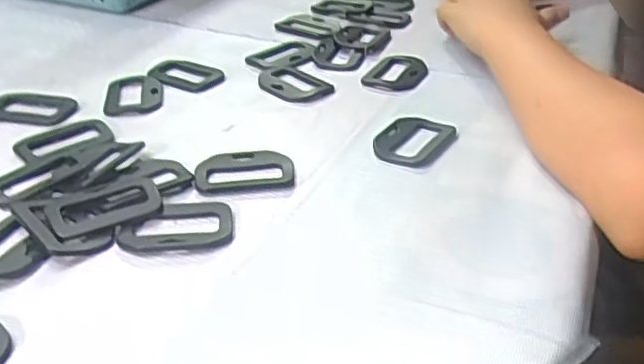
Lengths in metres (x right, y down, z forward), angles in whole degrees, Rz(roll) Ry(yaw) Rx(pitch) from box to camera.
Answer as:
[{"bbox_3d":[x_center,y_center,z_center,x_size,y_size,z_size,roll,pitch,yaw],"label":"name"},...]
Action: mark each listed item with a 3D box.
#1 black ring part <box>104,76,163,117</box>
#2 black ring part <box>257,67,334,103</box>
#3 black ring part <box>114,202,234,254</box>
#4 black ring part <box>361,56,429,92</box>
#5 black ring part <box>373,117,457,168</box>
[{"bbox_3d":[-0.144,-0.067,0.516,0.042,0.006,0.059,-6,32,-9],"label":"black ring part"},{"bbox_3d":[-0.024,-0.078,0.534,0.044,0.004,0.067,-25,40,-34],"label":"black ring part"},{"bbox_3d":[-0.080,0.024,0.373,0.061,0.004,0.042,-1,32,-1],"label":"black ring part"},{"bbox_3d":[0.059,-0.089,0.549,0.047,0.006,0.063,8,33,13],"label":"black ring part"},{"bbox_3d":[0.060,-0.028,0.454,0.046,0.005,0.061,18,36,27],"label":"black ring part"}]

